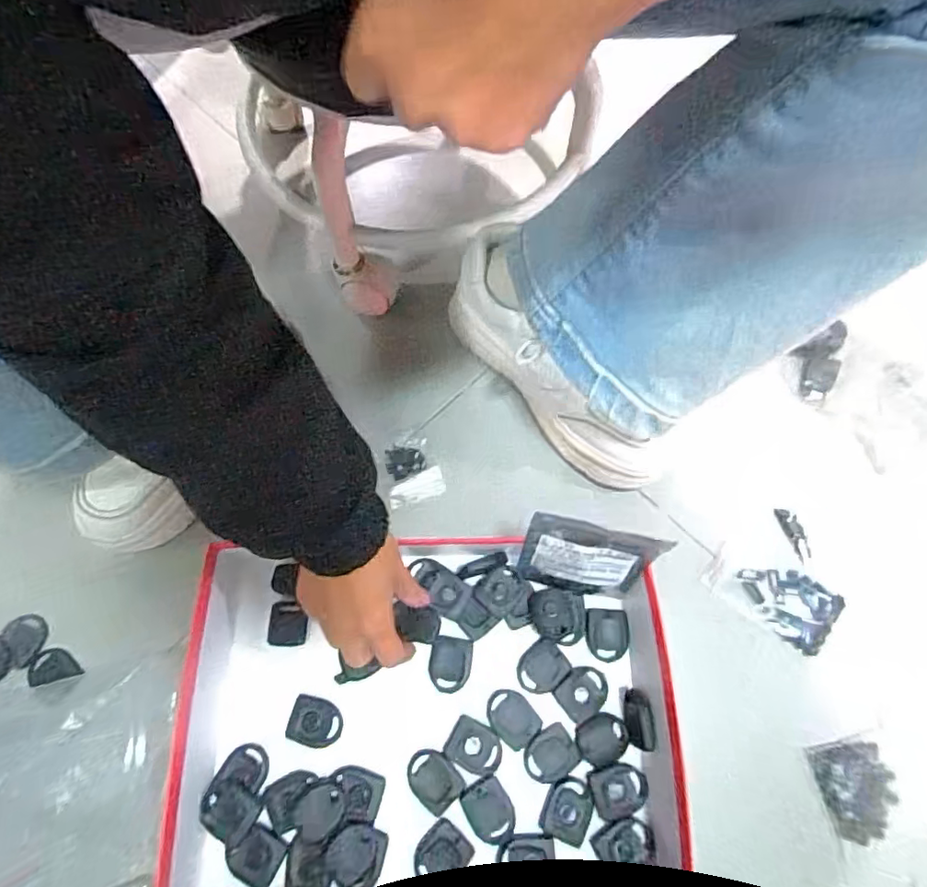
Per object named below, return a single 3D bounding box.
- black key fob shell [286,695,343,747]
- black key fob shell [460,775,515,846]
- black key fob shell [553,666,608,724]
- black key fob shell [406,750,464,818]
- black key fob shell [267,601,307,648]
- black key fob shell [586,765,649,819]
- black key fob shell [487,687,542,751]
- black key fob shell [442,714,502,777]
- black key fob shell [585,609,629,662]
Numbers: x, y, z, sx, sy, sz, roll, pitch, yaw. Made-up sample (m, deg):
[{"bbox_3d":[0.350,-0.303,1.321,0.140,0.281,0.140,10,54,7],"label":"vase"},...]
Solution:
[{"bbox_3d":[-0.108,0.203,0.406,0.037,0.013,0.031,17,69,6],"label":"black key fob shell"},{"bbox_3d":[0.018,0.254,0.384,0.029,0.004,0.038,-30,72,-12],"label":"black key fob shell"},{"bbox_3d":[0.088,0.185,0.413,0.039,0.004,0.031,-43,75,-15],"label":"black key fob shell"},{"bbox_3d":[-0.021,0.233,0.387,0.030,0.004,0.039,-41,74,-15],"label":"black key fob shell"},{"bbox_3d":[-0.138,0.141,0.435,0.028,0.004,0.033,-4,69,-2],"label":"black key fob shell"},{"bbox_3d":[0.110,0.245,0.394,0.039,0.004,0.032,-14,69,-6],"label":"black key fob shell"},{"bbox_3d":[0.035,0.200,0.407,0.030,0.004,0.040,-43,75,-15],"label":"black key fob shell"},{"bbox_3d":[0.009,0.218,0.400,0.039,0.004,0.032,29,71,10],"label":"black key fob shell"},{"bbox_3d":[0.111,0.146,0.427,0.033,0.004,0.038,1,68,0],"label":"black key fob shell"}]

